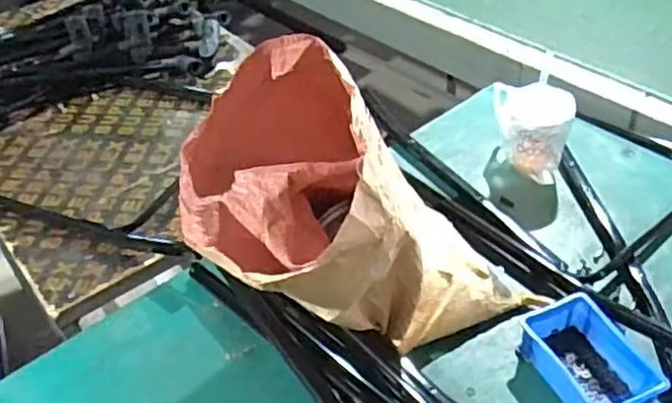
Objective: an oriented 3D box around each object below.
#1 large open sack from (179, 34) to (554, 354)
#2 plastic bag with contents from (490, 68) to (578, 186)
[{"bbox_3d":[0.014,0.017,0.754,0.344,0.316,0.269,-27,47,-27],"label":"large open sack"},{"bbox_3d":[0.294,-0.106,1.004,0.118,0.135,0.068,21,47,26],"label":"plastic bag with contents"}]

